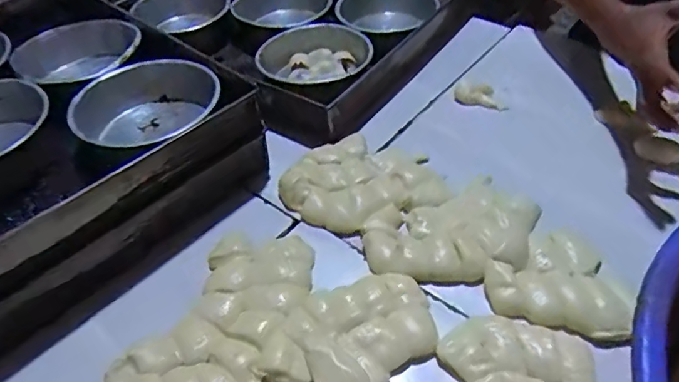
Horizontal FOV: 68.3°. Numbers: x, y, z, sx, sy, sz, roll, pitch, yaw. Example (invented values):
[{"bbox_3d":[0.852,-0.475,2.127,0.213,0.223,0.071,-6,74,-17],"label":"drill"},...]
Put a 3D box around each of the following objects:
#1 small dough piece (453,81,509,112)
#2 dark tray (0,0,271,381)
[{"bbox_3d":[0.186,-0.127,0.661,0.074,0.011,0.034,26,56,27],"label":"small dough piece"},{"bbox_3d":[-0.393,-0.051,0.562,0.470,0.120,0.459,30,58,30],"label":"dark tray"}]

